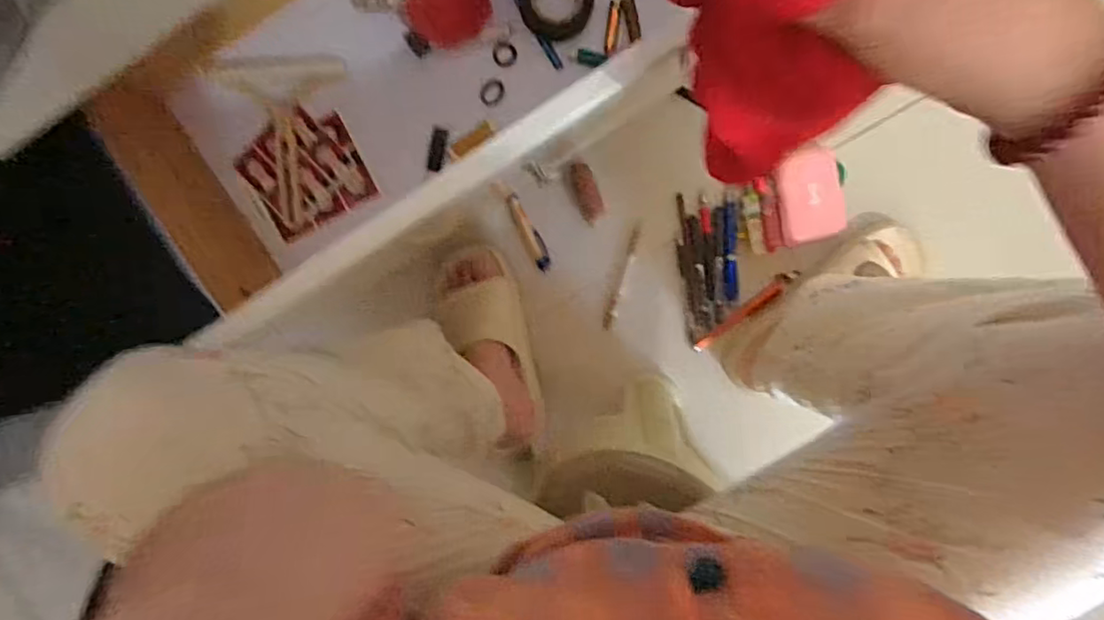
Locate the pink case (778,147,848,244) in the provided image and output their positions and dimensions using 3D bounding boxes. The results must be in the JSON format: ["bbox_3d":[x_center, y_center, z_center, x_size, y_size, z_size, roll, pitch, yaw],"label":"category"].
[{"bbox_3d":[0.293,-0.128,0.688,0.073,0.017,0.101,-11,97,6],"label":"pink case"}]

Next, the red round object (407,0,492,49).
[{"bbox_3d":[-0.087,-0.263,0.520,0.067,0.008,0.067,0,112,1],"label":"red round object"}]

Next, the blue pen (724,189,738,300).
[{"bbox_3d":[0.209,-0.075,0.714,0.015,0.008,0.125,-3,98,5],"label":"blue pen"}]

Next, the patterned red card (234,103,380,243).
[{"bbox_3d":[-0.225,-0.126,0.559,0.101,0.007,0.095,-28,98,2],"label":"patterned red card"}]

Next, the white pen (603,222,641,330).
[{"bbox_3d":[0.085,-0.040,0.729,0.014,0.009,0.130,17,99,2],"label":"white pen"}]

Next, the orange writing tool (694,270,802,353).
[{"bbox_3d":[0.229,0.002,0.717,0.144,0.011,0.017,-42,93,9],"label":"orange writing tool"}]

